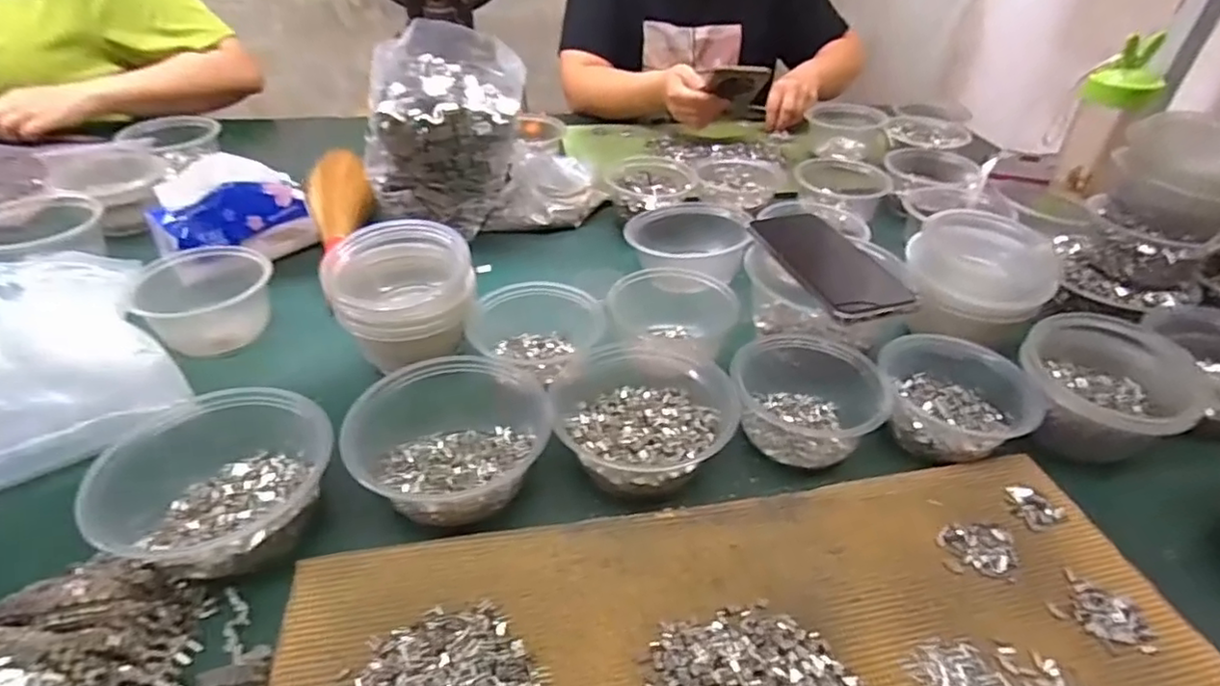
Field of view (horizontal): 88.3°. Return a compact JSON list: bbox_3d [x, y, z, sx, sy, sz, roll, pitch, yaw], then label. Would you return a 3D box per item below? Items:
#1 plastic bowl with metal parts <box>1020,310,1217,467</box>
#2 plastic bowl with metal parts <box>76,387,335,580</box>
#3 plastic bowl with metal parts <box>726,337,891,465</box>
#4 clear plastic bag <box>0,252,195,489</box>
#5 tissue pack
[{"bbox_3d":[0.381,0.037,0.499,0.110,0.073,0.107,2,38,-2],"label":"plastic bowl with metal parts"},{"bbox_3d":[-0.252,0.085,0.412,0.127,0.053,0.112,-5,39,-11],"label":"plastic bowl with metal parts"},{"bbox_3d":[0.152,0.040,0.491,0.108,0.064,0.100,2,38,-2],"label":"plastic bowl with metal parts"},{"bbox_3d":[-0.497,0.013,0.508,0.229,0.033,0.264,-23,45,-29],"label":"clear plastic bag"},{"bbox_3d":[-0.398,-0.140,0.662,0.149,0.106,0.059,-18,43,-25],"label":"tissue pack"}]

